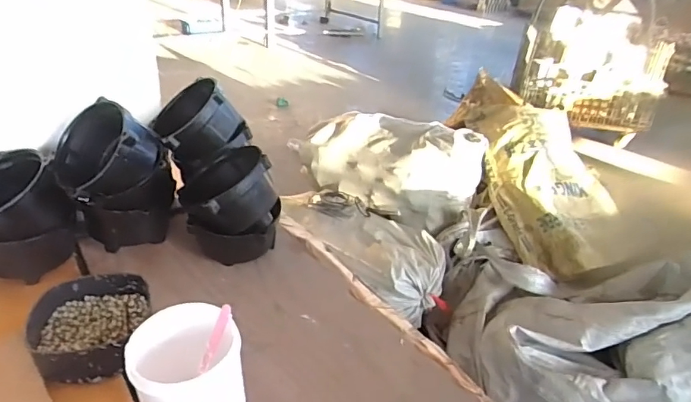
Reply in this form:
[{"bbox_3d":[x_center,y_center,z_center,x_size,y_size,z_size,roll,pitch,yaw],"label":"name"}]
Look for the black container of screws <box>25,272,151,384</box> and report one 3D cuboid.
[{"bbox_3d":[-0.280,0.138,0.528,0.118,0.045,0.136,1,30,-5],"label":"black container of screws"}]

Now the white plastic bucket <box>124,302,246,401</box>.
[{"bbox_3d":[-0.143,0.167,0.444,0.093,0.105,0.088,-23,39,-38],"label":"white plastic bucket"}]

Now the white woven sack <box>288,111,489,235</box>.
[{"bbox_3d":[0.136,-0.165,1.771,0.724,0.275,0.261,21,35,28],"label":"white woven sack"}]

